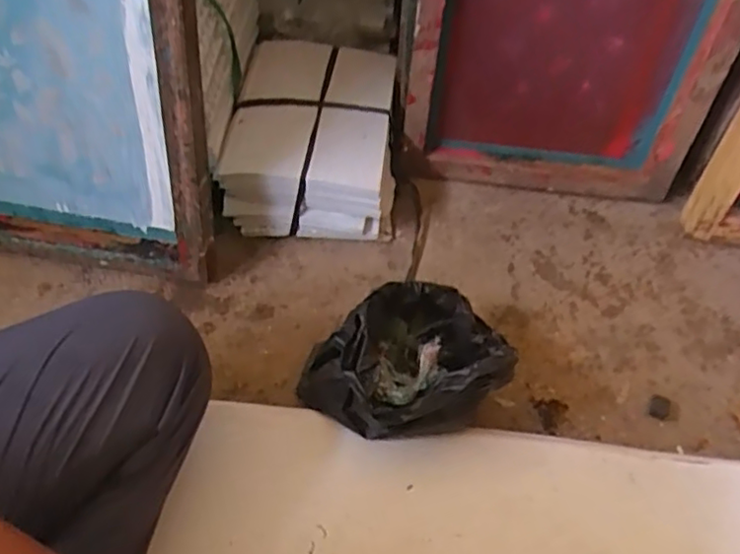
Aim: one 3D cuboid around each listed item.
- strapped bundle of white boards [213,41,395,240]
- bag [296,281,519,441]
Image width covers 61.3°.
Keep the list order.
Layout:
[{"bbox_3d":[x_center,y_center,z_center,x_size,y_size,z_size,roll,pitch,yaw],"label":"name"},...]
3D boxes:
[{"bbox_3d":[-0.071,-0.187,0.858,0.207,0.127,0.269,5,54,3],"label":"strapped bundle of white boards"},{"bbox_3d":[0.030,0.095,0.636,0.200,0.116,0.142,-12,55,-9],"label":"bag"}]

